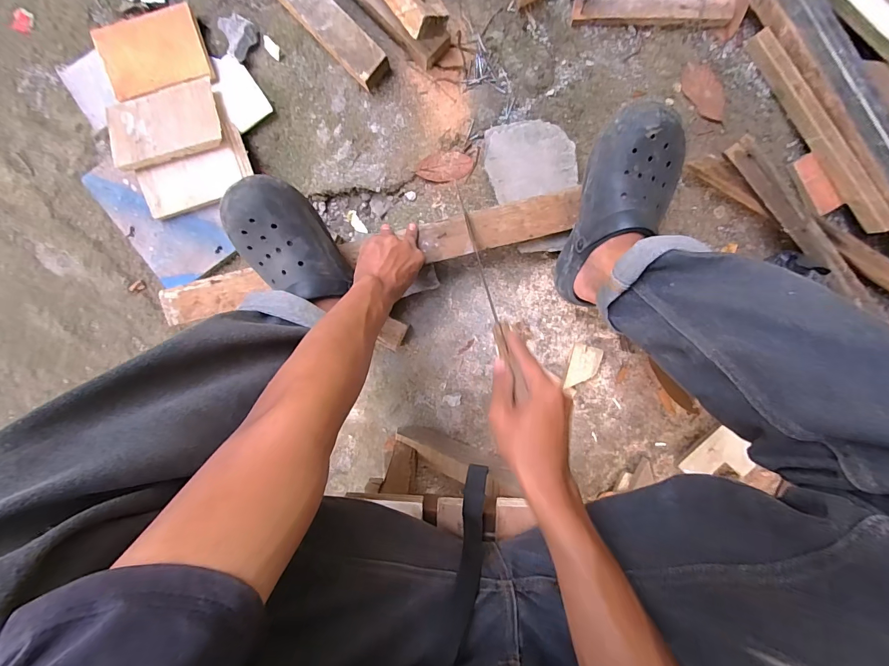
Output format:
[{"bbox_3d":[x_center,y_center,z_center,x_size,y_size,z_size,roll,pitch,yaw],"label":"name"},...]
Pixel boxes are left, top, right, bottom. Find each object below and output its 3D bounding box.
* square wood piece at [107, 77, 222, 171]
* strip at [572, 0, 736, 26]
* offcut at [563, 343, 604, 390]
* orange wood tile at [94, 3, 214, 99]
[{"bbox_3d":[-0.463,-0.343,0.628,0.182,0.015,0.114,-13,84,4],"label":"square wood piece"},{"bbox_3d":[0.323,-0.501,0.596,0.235,0.027,0.033,4,98,3],"label":"strip"},{"bbox_3d":[0.246,0.062,0.678,0.052,0.010,0.079,16,86,-1],"label":"offcut"},{"bbox_3d":[-0.476,-0.453,0.623,0.161,0.016,0.105,-15,109,1],"label":"orange wood tile"}]

